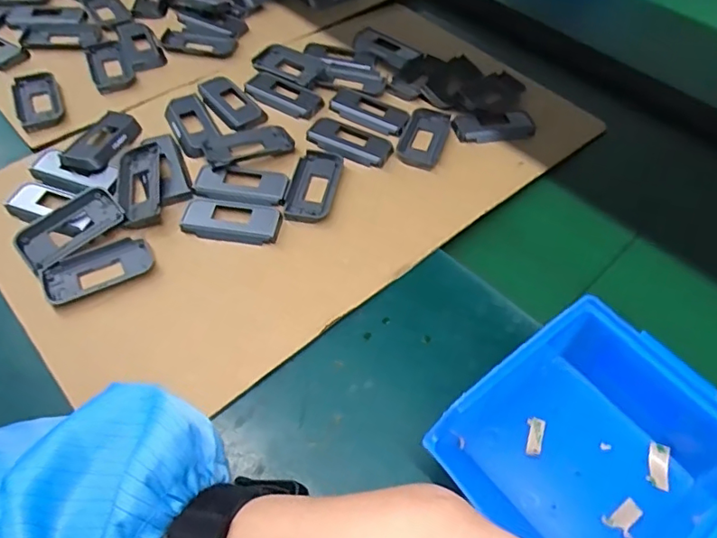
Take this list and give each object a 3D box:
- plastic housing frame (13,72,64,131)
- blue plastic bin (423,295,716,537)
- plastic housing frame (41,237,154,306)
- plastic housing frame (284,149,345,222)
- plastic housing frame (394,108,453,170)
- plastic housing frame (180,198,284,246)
[{"bbox_3d":[-0.295,-0.158,0.506,0.037,0.011,0.081,-19,56,-16],"label":"plastic housing frame"},{"bbox_3d":[0.134,0.100,0.307,0.137,0.061,0.151,-36,63,-26],"label":"blue plastic bin"},{"bbox_3d":[-0.190,0.000,0.403,0.074,0.010,0.037,-22,57,-18],"label":"plastic housing frame"},{"bbox_3d":[-0.036,-0.069,0.450,0.038,0.005,0.078,11,53,5],"label":"plastic housing frame"},{"bbox_3d":[0.060,-0.121,0.498,0.038,0.004,0.082,16,54,9],"label":"plastic housing frame"},{"bbox_3d":[-0.098,-0.038,0.424,0.075,0.006,0.036,11,53,5],"label":"plastic housing frame"}]

